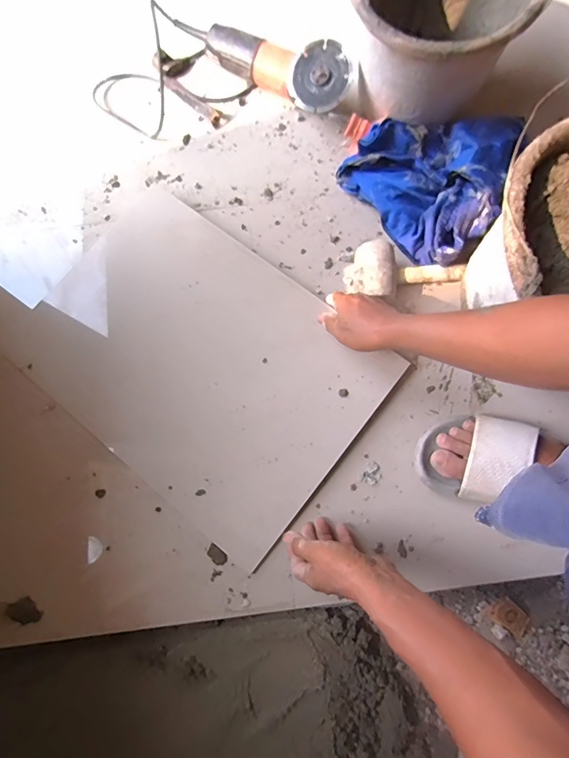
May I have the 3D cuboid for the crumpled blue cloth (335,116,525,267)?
[{"bbox_3d":[0.245,-0.312,0.640,0.242,0.098,0.233,-36,79,-9],"label":"crumpled blue cloth"}]

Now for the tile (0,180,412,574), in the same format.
[{"bbox_3d":[-0.126,-0.033,0.597,0.489,0.015,0.343,37,82,10],"label":"tile"}]

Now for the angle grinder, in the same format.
[{"bbox_3d":[-0.010,-0.510,0.684,0.267,0.099,0.082,39,78,9],"label":"angle grinder"}]

